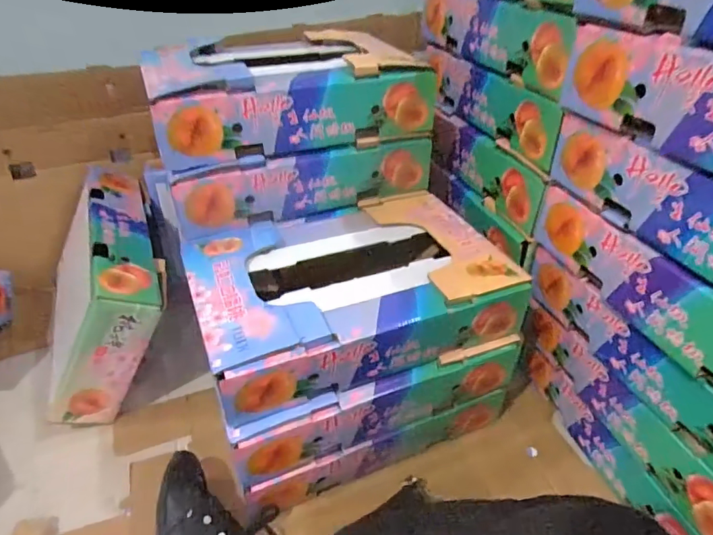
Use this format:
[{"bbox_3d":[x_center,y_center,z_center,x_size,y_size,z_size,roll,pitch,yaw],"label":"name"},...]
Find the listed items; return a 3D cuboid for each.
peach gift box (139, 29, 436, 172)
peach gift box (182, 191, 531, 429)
[{"bbox_3d":[-0.107,-0.275,0.729,0.390,0.111,0.236,-13,39,-18],"label":"peach gift box"},{"bbox_3d":[-0.011,0.022,0.654,0.391,0.095,0.269,-14,39,-19],"label":"peach gift box"}]

